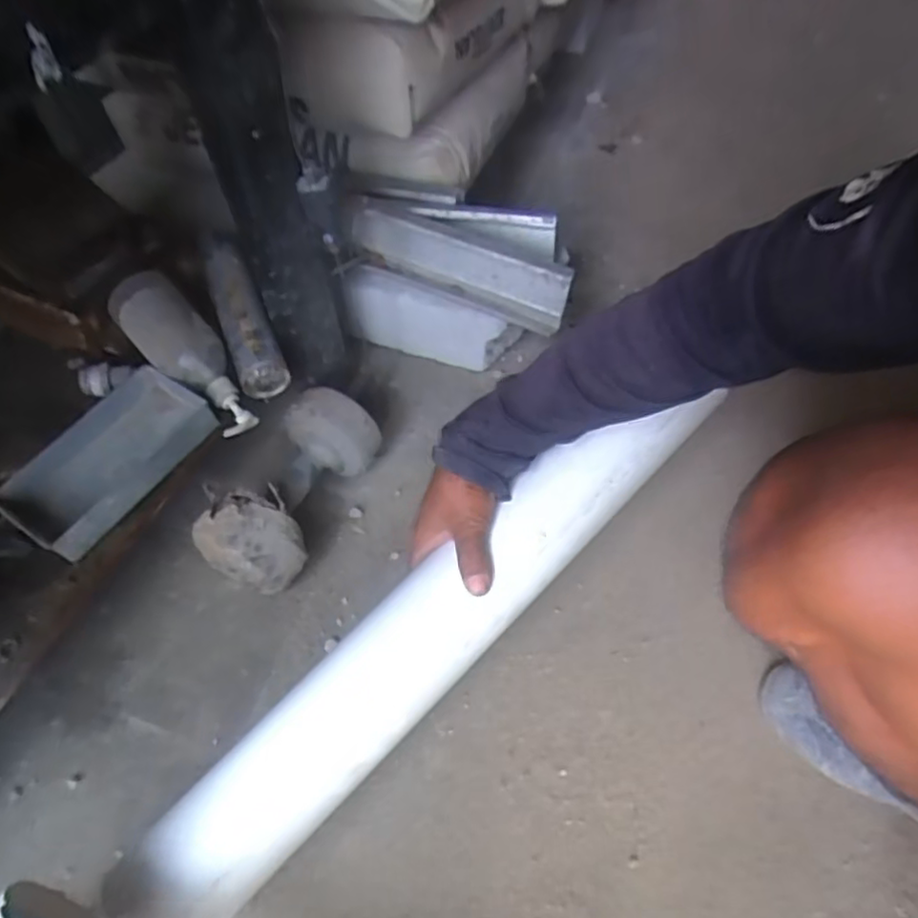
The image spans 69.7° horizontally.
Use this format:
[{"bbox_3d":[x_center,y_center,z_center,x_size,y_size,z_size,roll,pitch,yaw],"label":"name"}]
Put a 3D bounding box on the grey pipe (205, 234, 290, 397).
[{"bbox_3d":[-0.253,-0.173,0.760,0.051,0.045,0.215,-21,68,-10],"label":"grey pipe"}]

